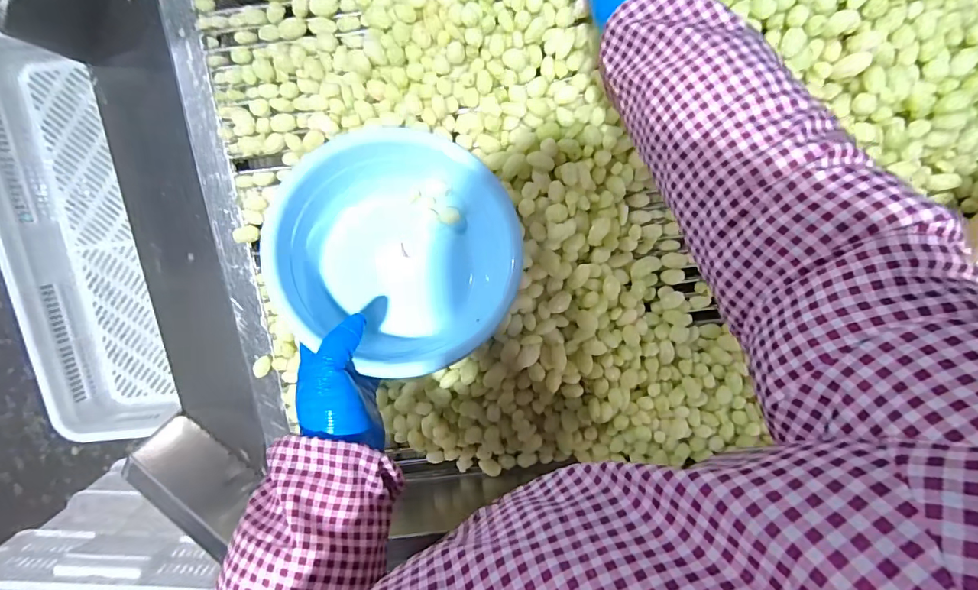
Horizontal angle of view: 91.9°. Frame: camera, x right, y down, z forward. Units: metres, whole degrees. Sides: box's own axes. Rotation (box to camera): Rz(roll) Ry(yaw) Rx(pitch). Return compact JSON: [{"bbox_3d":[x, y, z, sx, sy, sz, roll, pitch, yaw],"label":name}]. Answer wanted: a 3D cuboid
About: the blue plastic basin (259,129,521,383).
[{"bbox_3d":[-0.084,-0.030,0.437,0.210,0.087,0.210,2,79,-13],"label":"blue plastic basin"}]

